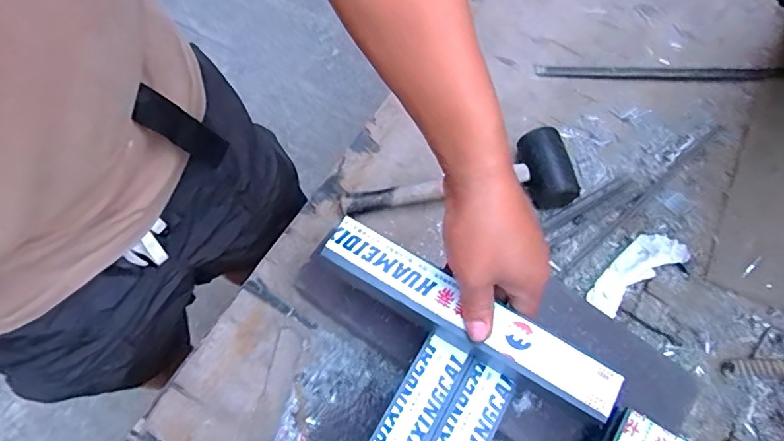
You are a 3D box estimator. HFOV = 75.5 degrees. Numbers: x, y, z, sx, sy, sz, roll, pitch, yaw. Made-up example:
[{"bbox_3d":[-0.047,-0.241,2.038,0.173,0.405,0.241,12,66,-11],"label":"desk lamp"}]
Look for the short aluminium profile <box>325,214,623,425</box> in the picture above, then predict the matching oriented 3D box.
[{"bbox_3d":[0.061,0.083,0.435,0.264,0.028,0.044,30,70,11],"label":"short aluminium profile"}]

